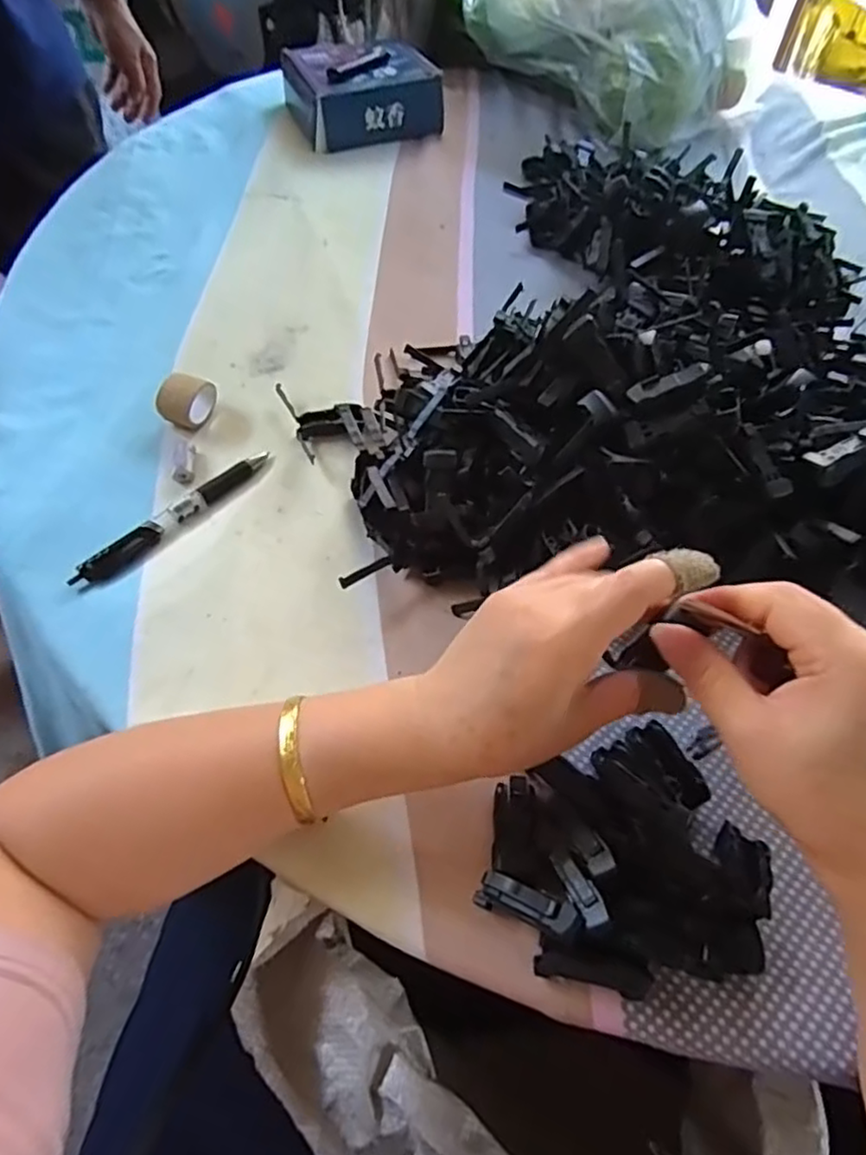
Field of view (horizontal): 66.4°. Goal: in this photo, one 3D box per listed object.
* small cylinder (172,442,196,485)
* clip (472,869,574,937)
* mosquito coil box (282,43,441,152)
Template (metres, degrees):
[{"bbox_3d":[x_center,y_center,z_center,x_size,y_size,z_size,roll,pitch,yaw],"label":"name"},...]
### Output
[{"bbox_3d":[-0.166,-0.078,0.441,0.011,0.014,0.030,-1,55,-4],"label":"small cylinder"},{"bbox_3d":[0.040,0.142,0.288,0.045,0.008,0.015,4,49,35],"label":"clip"},{"bbox_3d":[-0.081,-0.535,0.728,0.147,0.054,0.147,-17,58,-15],"label":"mosquito coil box"}]

